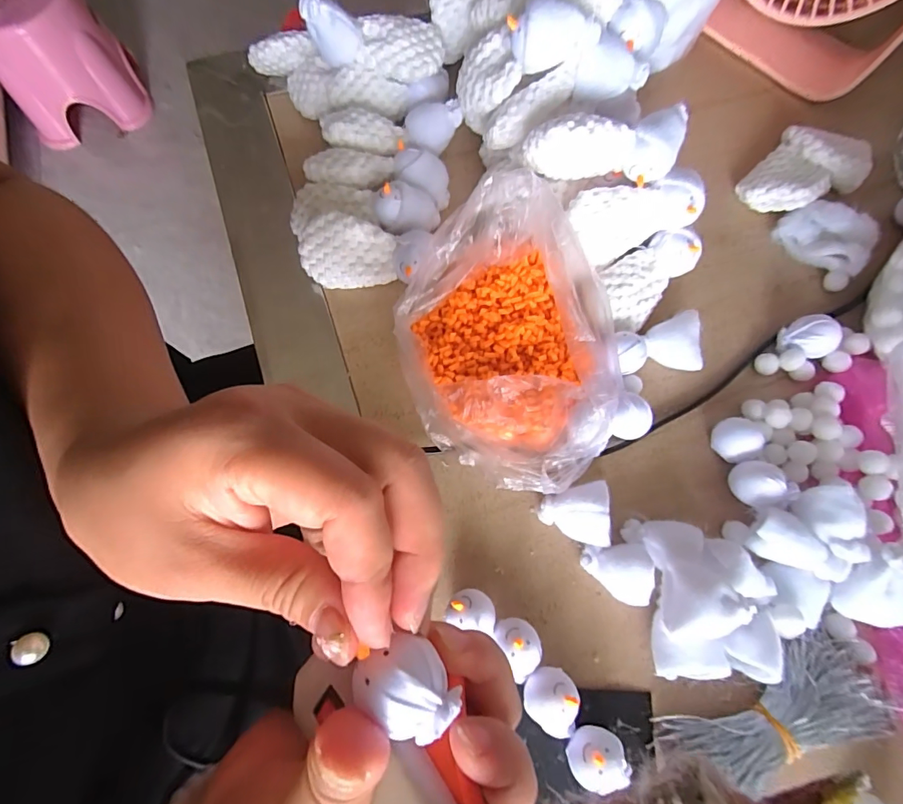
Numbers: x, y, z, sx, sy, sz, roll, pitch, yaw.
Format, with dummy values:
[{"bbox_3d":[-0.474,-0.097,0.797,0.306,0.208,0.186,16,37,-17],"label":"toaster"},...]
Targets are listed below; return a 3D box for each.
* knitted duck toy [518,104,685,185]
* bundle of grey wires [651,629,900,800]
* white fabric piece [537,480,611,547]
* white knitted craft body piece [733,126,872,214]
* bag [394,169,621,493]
[{"bbox_3d":[0.085,-0.135,0.244,0.085,0.034,0.028,-8,74,-3],"label":"knitted duck toy"},{"bbox_3d":[0.156,0.155,0.218,0.105,0.016,0.045,-20,75,-7],"label":"bundle of grey wires"},{"bbox_3d":[0.066,0.060,0.246,0.035,0.025,0.032,2,74,-1],"label":"white fabric piece"},{"bbox_3d":[0.246,-0.158,0.314,0.060,0.022,0.085,43,78,10],"label":"white knitted craft body piece"},{"bbox_3d":[0.036,-0.032,0.255,0.116,0.060,0.153,-30,77,-9],"label":"bag"}]

